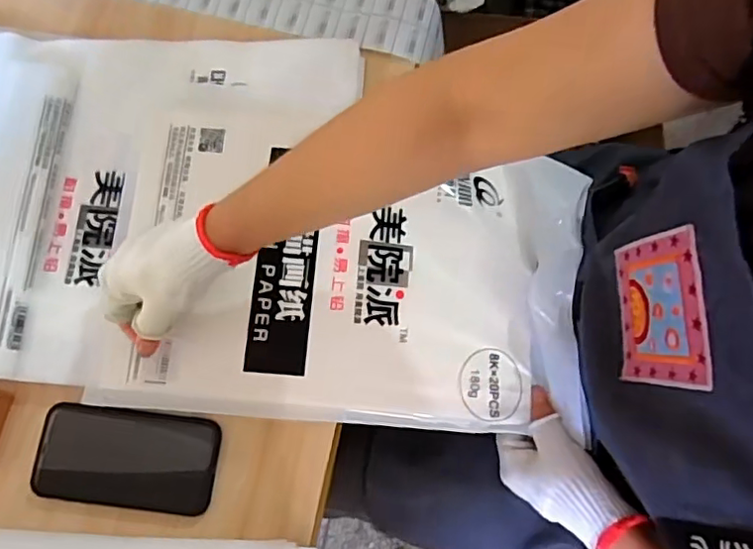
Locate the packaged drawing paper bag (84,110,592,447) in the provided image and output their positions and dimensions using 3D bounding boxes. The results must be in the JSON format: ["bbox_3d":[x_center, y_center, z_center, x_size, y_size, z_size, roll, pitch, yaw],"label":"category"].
[{"bbox_3d":[-0.022,-0.002,0.523,0.404,0.033,0.263,6,77,2],"label":"packaged drawing paper bag"}]

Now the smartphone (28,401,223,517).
[{"bbox_3d":[-0.212,0.155,0.492,0.149,0.016,0.078,6,77,2],"label":"smartphone"}]

